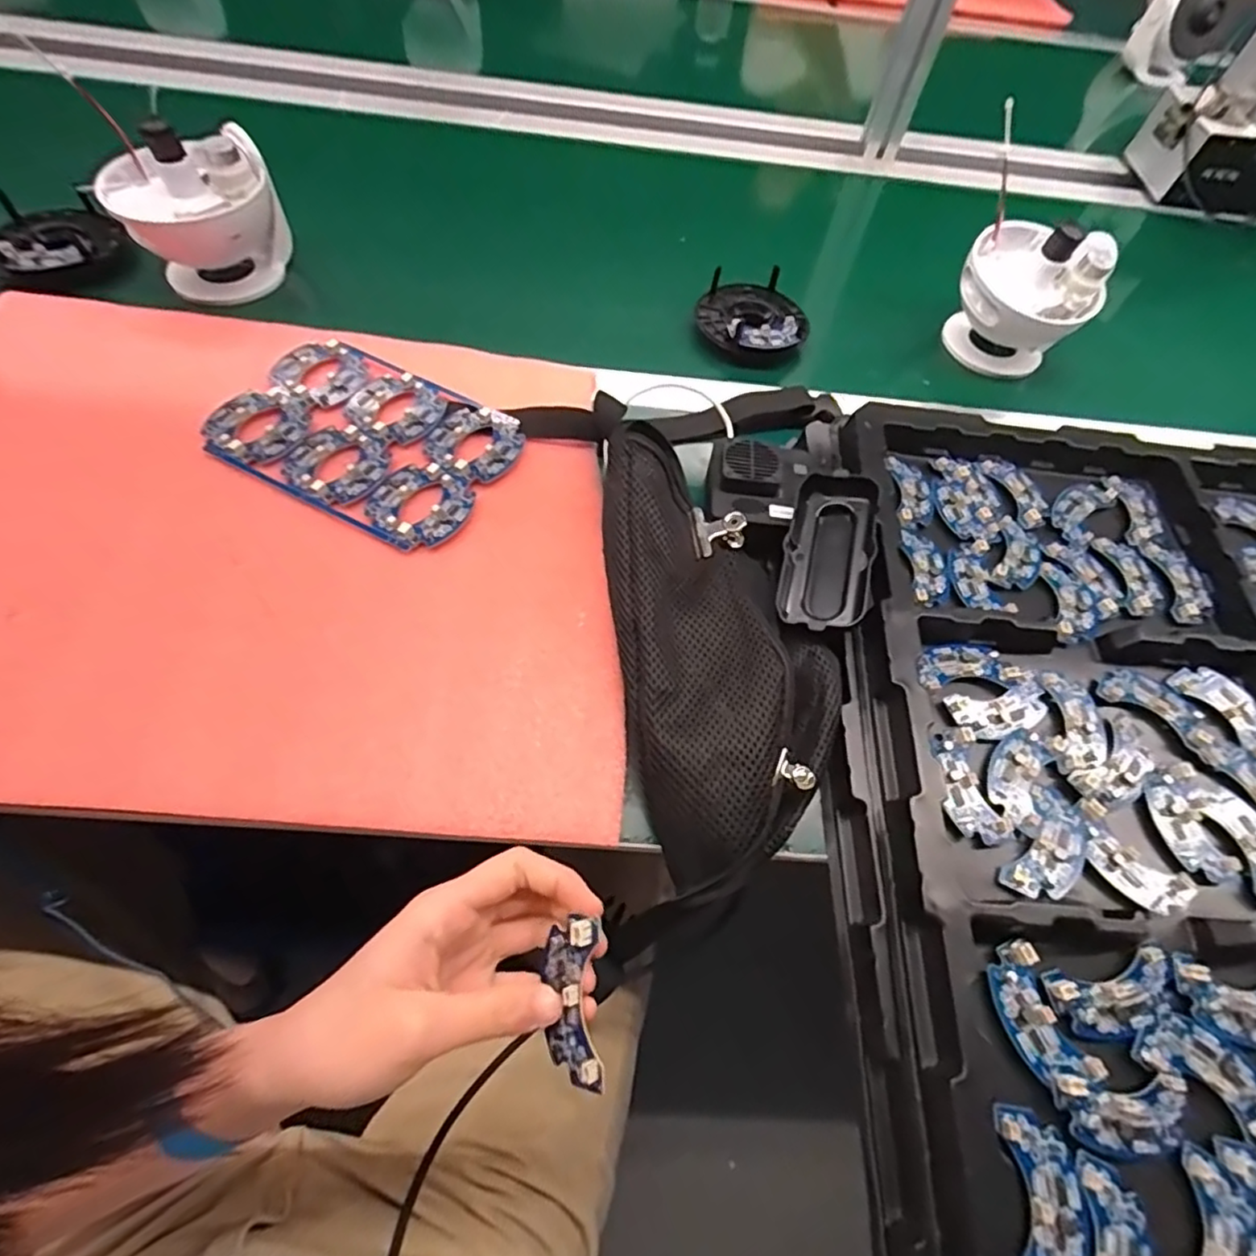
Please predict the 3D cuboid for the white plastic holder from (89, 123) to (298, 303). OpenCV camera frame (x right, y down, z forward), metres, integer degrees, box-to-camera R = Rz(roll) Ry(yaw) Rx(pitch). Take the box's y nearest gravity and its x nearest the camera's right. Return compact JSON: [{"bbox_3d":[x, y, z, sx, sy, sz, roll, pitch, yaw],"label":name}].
[{"bbox_3d":[-0.354,-0.340,0.519,0.121,0.088,0.098,-22,67,-16],"label":"white plastic holder"}]

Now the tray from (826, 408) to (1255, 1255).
[{"bbox_3d":[0.380,0.099,0.360,0.516,0.053,0.514,6,60,-1],"label":"tray"}]

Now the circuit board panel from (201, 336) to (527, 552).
[{"bbox_3d":[-0.190,-0.142,0.456,0.200,0.007,0.139,26,62,9],"label":"circuit board panel"}]

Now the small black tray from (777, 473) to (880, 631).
[{"bbox_3d":[0.131,-0.047,0.404,0.052,0.031,0.107,13,74,3],"label":"small black tray"}]

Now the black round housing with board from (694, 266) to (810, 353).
[{"bbox_3d":[0.109,-0.287,0.567,0.093,0.026,0.090,2,62,-4],"label":"black round housing with board"}]

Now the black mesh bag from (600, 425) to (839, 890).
[{"bbox_3d":[0.057,0.002,0.372,0.125,0.067,0.277,-6,61,-8],"label":"black mesh bag"}]

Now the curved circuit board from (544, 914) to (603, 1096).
[{"bbox_3d":[-0.024,0.154,0.259,0.028,0.007,0.061,-13,73,32],"label":"curved circuit board"}]

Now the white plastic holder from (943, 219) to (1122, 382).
[{"bbox_3d":[0.358,-0.300,0.565,0.112,0.116,0.091,35,65,13],"label":"white plastic holder"}]

